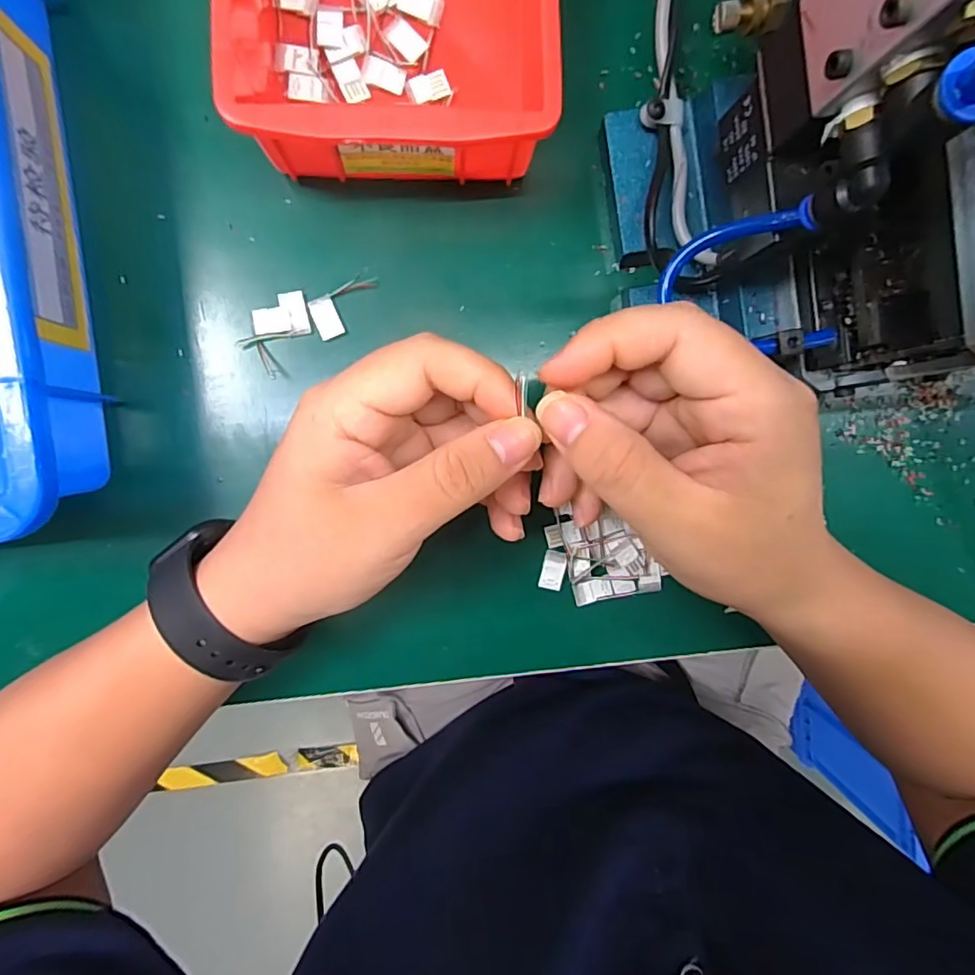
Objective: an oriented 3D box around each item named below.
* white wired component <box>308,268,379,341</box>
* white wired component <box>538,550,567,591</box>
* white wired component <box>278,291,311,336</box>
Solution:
[{"bbox_3d":[-0.070,-0.091,0.279,0.038,0.004,0.020,-32,97,-1],"label":"white wired component"},{"bbox_3d":[0.034,0.043,0.294,0.011,0.004,0.021,14,94,-5],"label":"white wired component"},{"bbox_3d":[-0.094,-0.086,0.276,0.011,0.004,0.020,-13,96,-3],"label":"white wired component"}]

